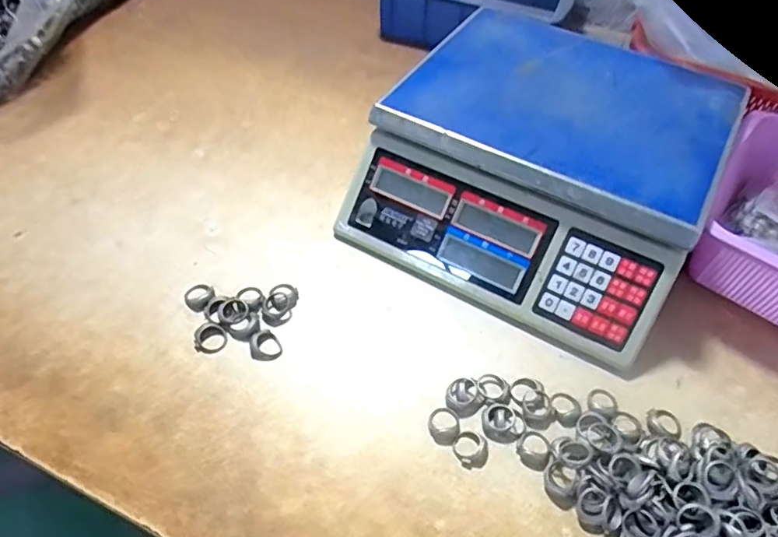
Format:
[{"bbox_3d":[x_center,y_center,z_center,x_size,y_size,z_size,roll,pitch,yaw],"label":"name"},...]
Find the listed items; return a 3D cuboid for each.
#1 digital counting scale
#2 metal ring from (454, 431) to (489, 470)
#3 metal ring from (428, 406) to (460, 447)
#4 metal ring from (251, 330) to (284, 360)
[{"bbox_3d":[0.141,-0.098,0.515,0.273,0.099,0.278,26,57,17],"label":"digital counting scale"},{"bbox_3d":[0.059,0.128,0.397,0.022,0.007,0.026,-22,57,-18],"label":"metal ring"},{"bbox_3d":[0.041,0.115,0.408,0.022,0.004,0.028,5,53,2],"label":"metal ring"},{"bbox_3d":[-0.098,0.060,0.445,0.025,0.008,0.025,1,53,-1],"label":"metal ring"}]

